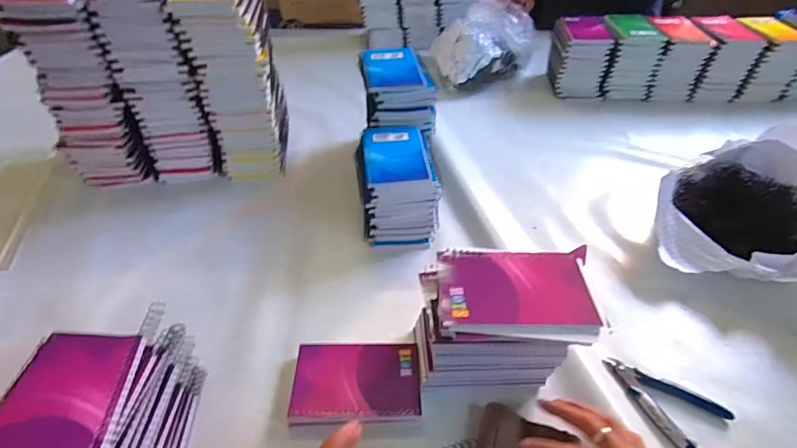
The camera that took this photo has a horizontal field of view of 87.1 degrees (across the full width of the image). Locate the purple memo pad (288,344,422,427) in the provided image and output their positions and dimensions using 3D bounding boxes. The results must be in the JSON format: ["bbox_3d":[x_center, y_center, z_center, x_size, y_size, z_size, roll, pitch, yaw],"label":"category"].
[{"bbox_3d":[-0.042,0.162,0.431,0.126,0.011,0.079,0,43,-2],"label":"purple memo pad"}]

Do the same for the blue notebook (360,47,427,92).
[{"bbox_3d":[-0.011,-0.235,0.632,0.083,0.009,0.118,-9,48,-6],"label":"blue notebook"}]

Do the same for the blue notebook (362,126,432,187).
[{"bbox_3d":[-0.006,-0.100,0.572,0.083,0.008,0.132,-4,43,-5],"label":"blue notebook"}]

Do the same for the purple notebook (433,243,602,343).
[{"bbox_3d":[0.102,0.058,0.367,0.130,0.017,0.089,2,43,0],"label":"purple notebook"}]

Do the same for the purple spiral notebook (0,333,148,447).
[{"bbox_3d":[-0.250,0.138,0.301,0.095,0.013,0.132,-1,43,-2],"label":"purple spiral notebook"}]

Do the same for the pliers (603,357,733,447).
[{"bbox_3d":[0.275,0.177,0.427,0.067,0.011,0.118,-23,48,-24],"label":"pliers"}]

